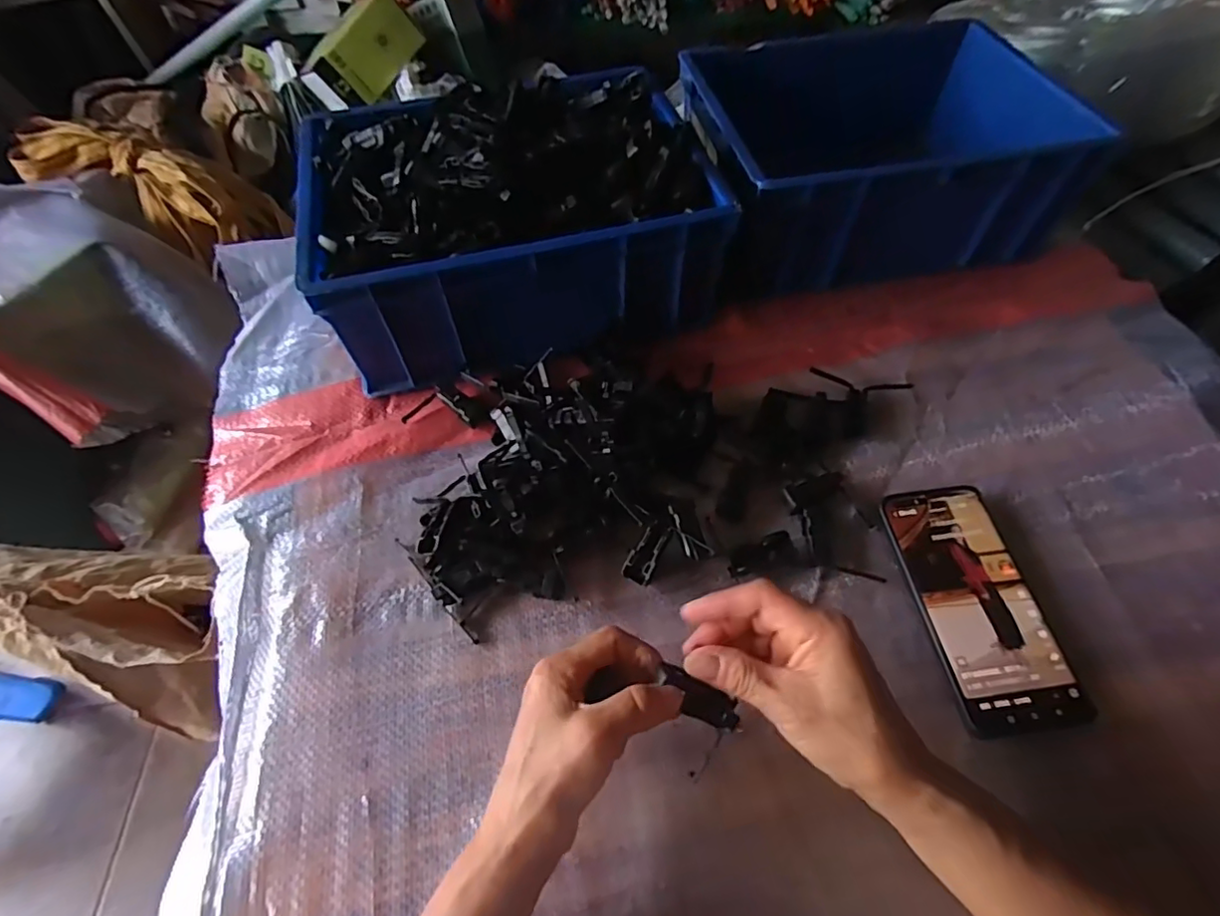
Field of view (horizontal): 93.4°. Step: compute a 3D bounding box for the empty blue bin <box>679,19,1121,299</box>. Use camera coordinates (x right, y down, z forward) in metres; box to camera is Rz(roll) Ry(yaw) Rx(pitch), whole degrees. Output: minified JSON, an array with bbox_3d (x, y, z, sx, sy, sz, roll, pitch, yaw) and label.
[{"bbox_3d":[0.253,-0.312,0.588,0.329,0.120,0.258,-12,58,-6],"label":"empty blue bin"}]

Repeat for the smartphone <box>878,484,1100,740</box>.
[{"bbox_3d":[0.248,0.097,0.392,0.078,0.015,0.163,-7,58,-3],"label":"smartphone"}]

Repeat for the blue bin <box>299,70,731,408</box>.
[{"bbox_3d":[-0.088,-0.222,0.529,0.331,0.140,0.247,-14,59,-7],"label":"blue bin"}]

